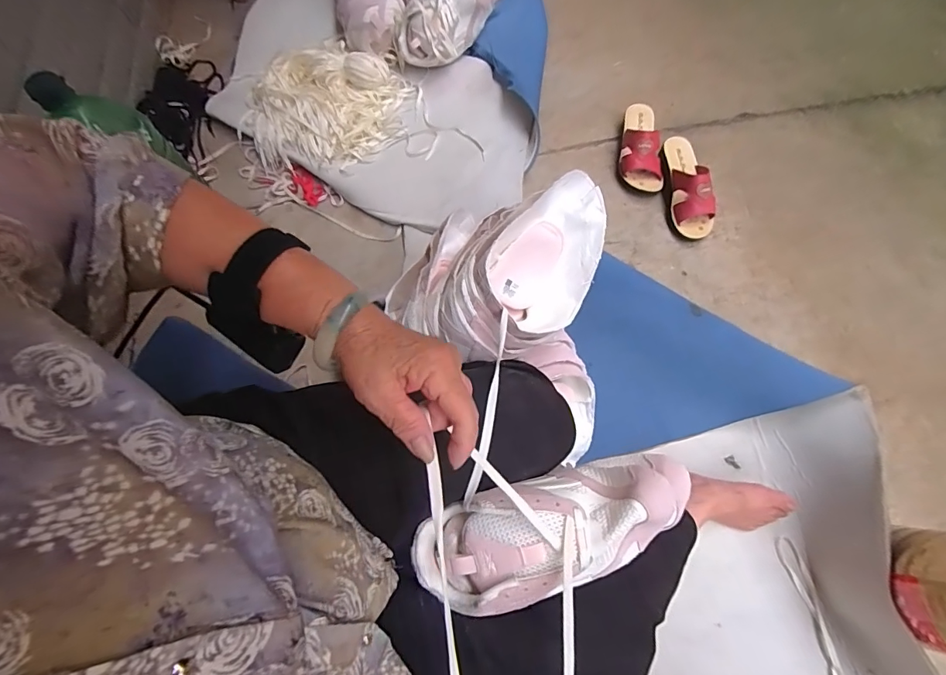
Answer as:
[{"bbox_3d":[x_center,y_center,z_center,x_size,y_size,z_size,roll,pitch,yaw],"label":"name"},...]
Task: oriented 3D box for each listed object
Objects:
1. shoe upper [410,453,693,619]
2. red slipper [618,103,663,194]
[{"bbox_3d":[0.075,0.172,0.390,0.255,0.073,0.096,-18,71,0],"label":"shoe upper"},{"bbox_3d":[0.356,-0.414,0.941,0.087,0.073,0.210,2,71,2],"label":"red slipper"}]

